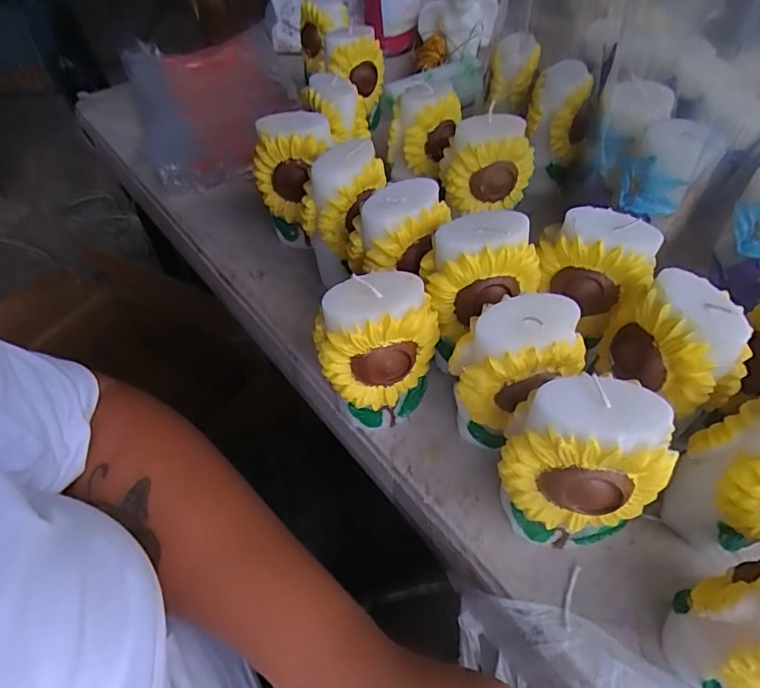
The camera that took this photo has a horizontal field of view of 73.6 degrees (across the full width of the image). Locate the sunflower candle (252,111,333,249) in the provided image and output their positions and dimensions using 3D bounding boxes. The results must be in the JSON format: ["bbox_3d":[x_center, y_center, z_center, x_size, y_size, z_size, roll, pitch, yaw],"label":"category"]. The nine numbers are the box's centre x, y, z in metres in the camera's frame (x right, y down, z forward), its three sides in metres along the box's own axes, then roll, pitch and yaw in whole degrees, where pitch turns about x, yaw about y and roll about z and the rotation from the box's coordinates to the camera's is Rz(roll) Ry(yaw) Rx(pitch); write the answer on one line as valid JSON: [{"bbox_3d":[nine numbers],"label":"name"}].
[{"bbox_3d":[-0.063,-0.122,0.400,0.062,0.101,0.049,19,53,17],"label":"sunflower candle"}]

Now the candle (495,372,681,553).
[{"bbox_3d":[0.090,0.060,0.244,0.069,0.103,0.048,-2,50,0],"label":"candle"}]

